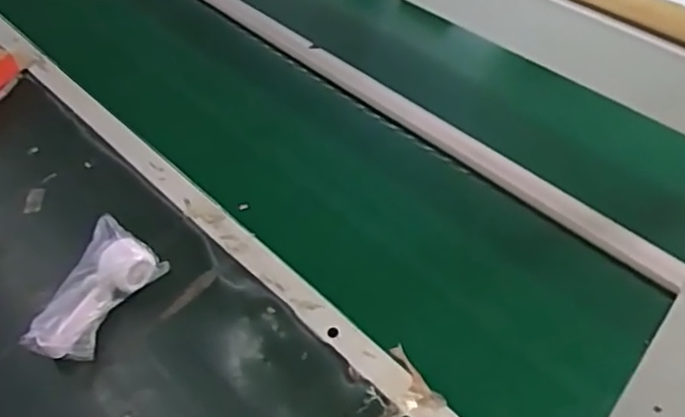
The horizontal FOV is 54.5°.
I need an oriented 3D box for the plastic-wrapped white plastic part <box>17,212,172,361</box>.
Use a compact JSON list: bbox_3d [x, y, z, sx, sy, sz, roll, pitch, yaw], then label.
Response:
[{"bbox_3d":[-0.316,0.110,0.838,0.100,0.069,0.180,24,57,23],"label":"plastic-wrapped white plastic part"}]

